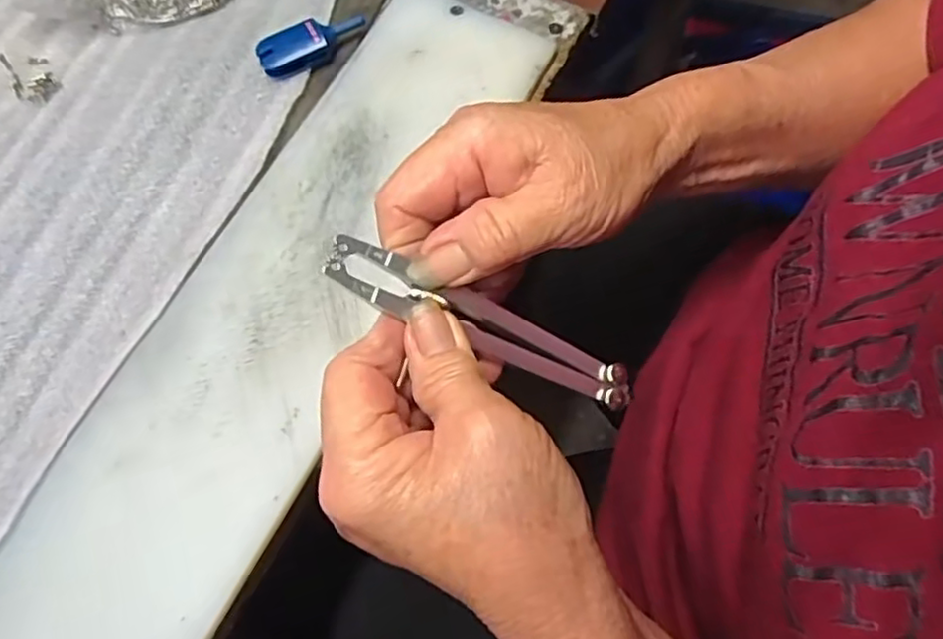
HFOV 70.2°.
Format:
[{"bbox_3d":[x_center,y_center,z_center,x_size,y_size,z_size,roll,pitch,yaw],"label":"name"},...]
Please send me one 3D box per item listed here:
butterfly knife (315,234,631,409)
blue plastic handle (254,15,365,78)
[{"bbox_3d":[0.006,0.003,0.227,0.116,0.005,0.017,26,68,-20],"label":"butterfly knife"},{"bbox_3d":[-0.083,-0.144,0.349,0.057,0.012,0.019,-26,70,-9],"label":"blue plastic handle"}]

